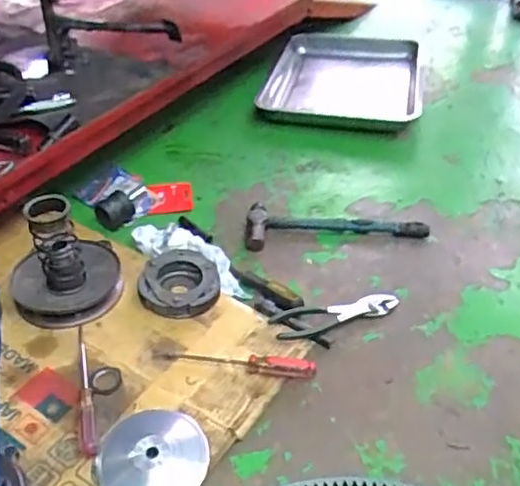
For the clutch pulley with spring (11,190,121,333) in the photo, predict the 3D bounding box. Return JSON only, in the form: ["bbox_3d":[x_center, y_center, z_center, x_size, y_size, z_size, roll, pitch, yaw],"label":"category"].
[{"bbox_3d":[-0.276,0.021,0.856,0.153,0.147,0.136,-17,44,-19],"label":"clutch pulley with spring"}]

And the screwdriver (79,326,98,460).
[{"bbox_3d":[-0.222,0.179,0.767,0.018,0.014,0.197,-11,42,-13],"label":"screwdriver"}]

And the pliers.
[{"bbox_3d":[0.109,0.100,0.874,0.188,0.014,0.045,-14,43,-16],"label":"pliers"}]

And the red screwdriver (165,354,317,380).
[{"bbox_3d":[-0.025,0.156,0.800,0.194,0.018,0.024,5,41,6],"label":"red screwdriver"}]

